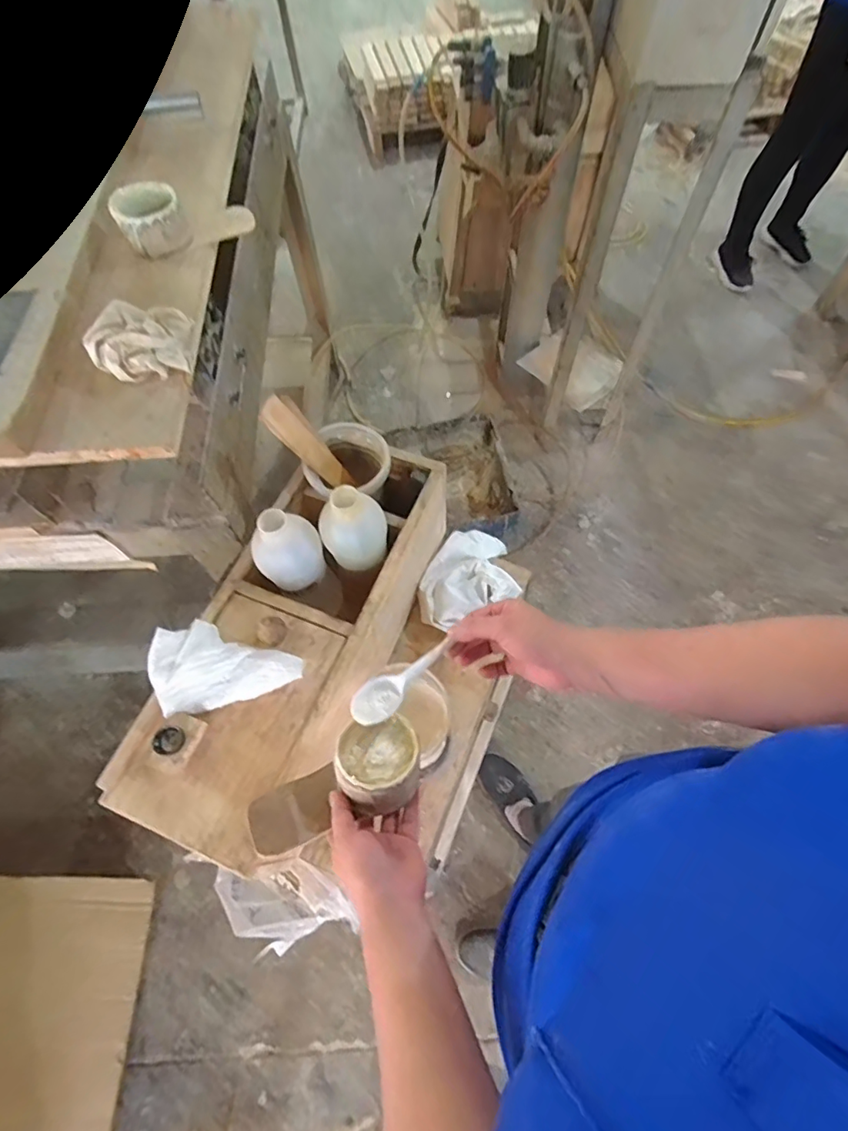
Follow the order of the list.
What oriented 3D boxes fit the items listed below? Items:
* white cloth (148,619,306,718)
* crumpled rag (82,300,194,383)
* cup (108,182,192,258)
[{"bbox_3d":[-0.223,0.102,0.584,0.154,0.025,0.097,-16,70,-6],"label":"white cloth"},{"bbox_3d":[-0.312,-0.249,0.575,0.098,0.037,0.097,-8,65,-4],"label":"crumpled rag"},{"bbox_3d":[-0.339,-0.429,0.652,0.081,0.054,0.070,-24,67,-11],"label":"cup"}]

